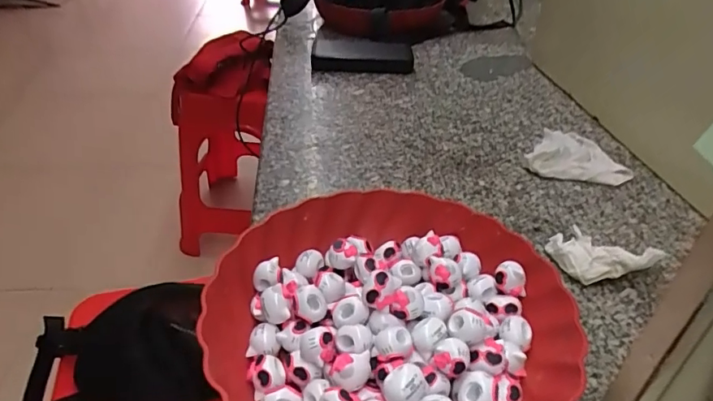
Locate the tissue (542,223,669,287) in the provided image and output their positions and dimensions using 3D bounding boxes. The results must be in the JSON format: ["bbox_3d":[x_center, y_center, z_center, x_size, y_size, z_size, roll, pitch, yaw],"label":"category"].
[{"bbox_3d":[0.202,0.046,0.431,0.074,0.033,0.054,31,44,32],"label":"tissue"}]

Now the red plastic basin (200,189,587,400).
[{"bbox_3d":[0.024,0.079,0.363,0.239,0.055,0.230,2,36,-2],"label":"red plastic basin"}]

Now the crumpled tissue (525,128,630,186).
[{"bbox_3d":[0.248,-0.057,0.585,0.109,0.016,0.109,7,36,5],"label":"crumpled tissue"}]

